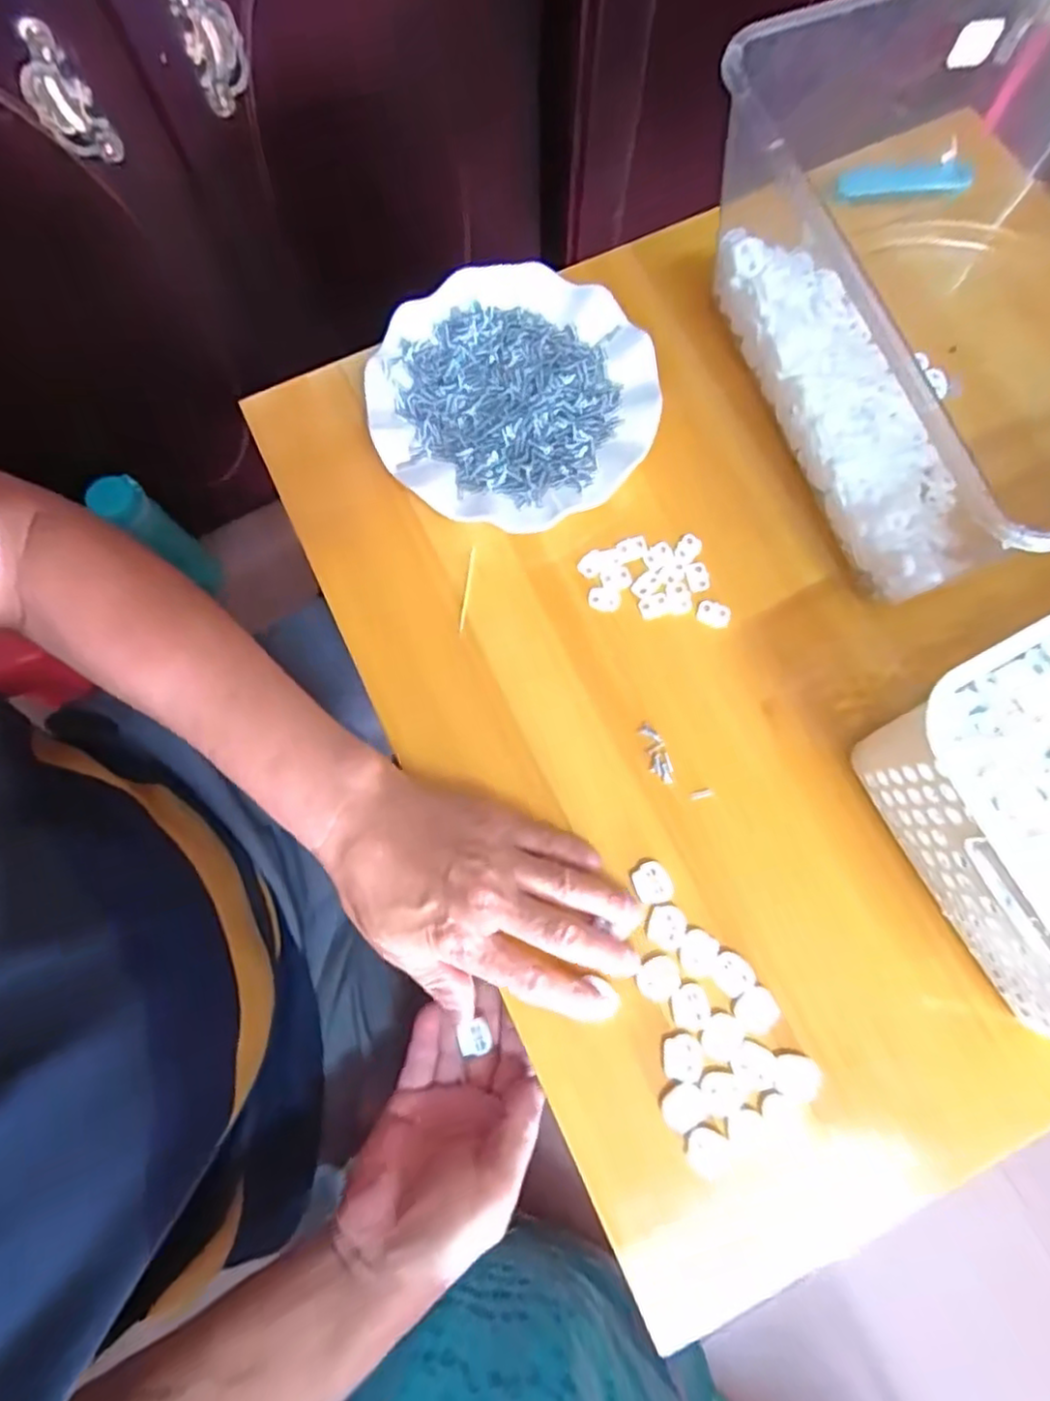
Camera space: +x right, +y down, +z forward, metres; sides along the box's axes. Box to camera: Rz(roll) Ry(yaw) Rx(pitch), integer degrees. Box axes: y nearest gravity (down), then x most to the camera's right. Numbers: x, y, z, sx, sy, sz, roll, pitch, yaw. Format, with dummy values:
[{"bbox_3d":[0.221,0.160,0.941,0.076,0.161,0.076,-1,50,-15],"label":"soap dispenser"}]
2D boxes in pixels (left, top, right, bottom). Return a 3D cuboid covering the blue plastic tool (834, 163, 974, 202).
[{"bbox_3d":[0.274,-0.377,0.475,0.104,0.007,0.029,-9,77,-2],"label":"blue plastic tool"}]

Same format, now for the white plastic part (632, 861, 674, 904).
[{"bbox_3d":[0.071,0.102,0.368,0.021,0.004,0.022,0,77,0],"label":"white plastic part"}]

